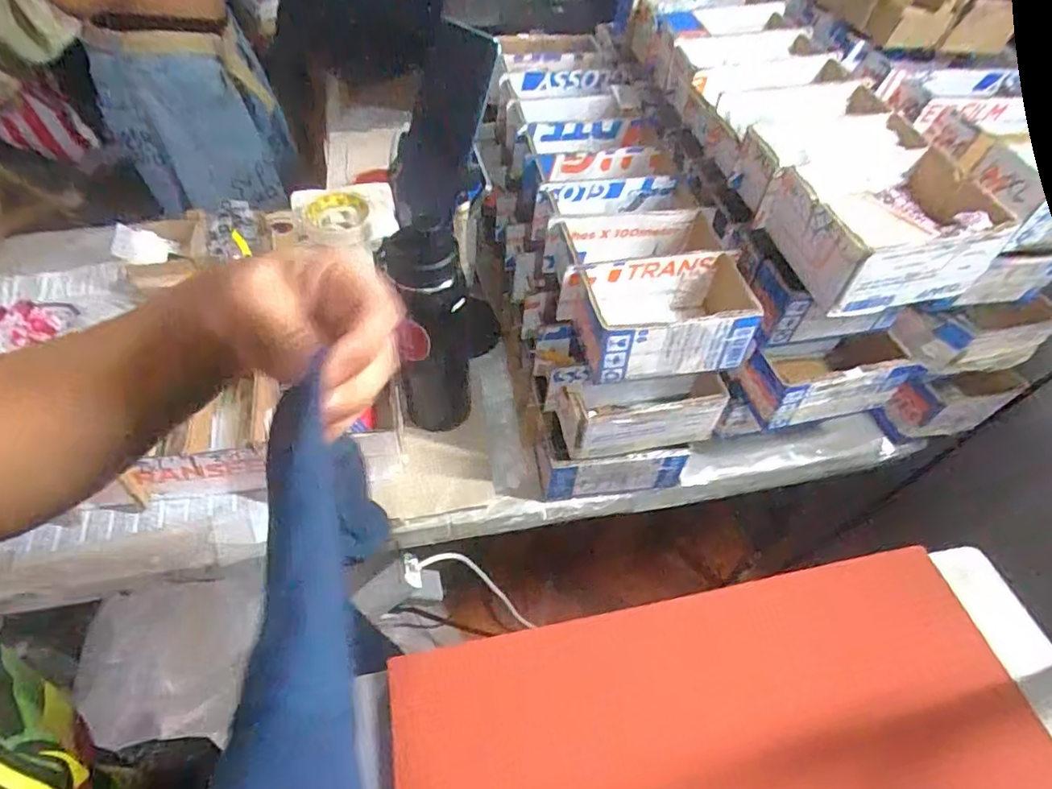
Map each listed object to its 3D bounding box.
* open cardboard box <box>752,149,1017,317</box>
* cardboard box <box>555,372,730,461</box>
[{"bbox_3d":[0.330,-0.155,0.571,0.171,0.074,0.137,-8,52,-11],"label":"open cardboard box"},{"bbox_3d":[0.121,0.014,0.620,0.172,0.069,0.063,-5,51,-8],"label":"cardboard box"}]

